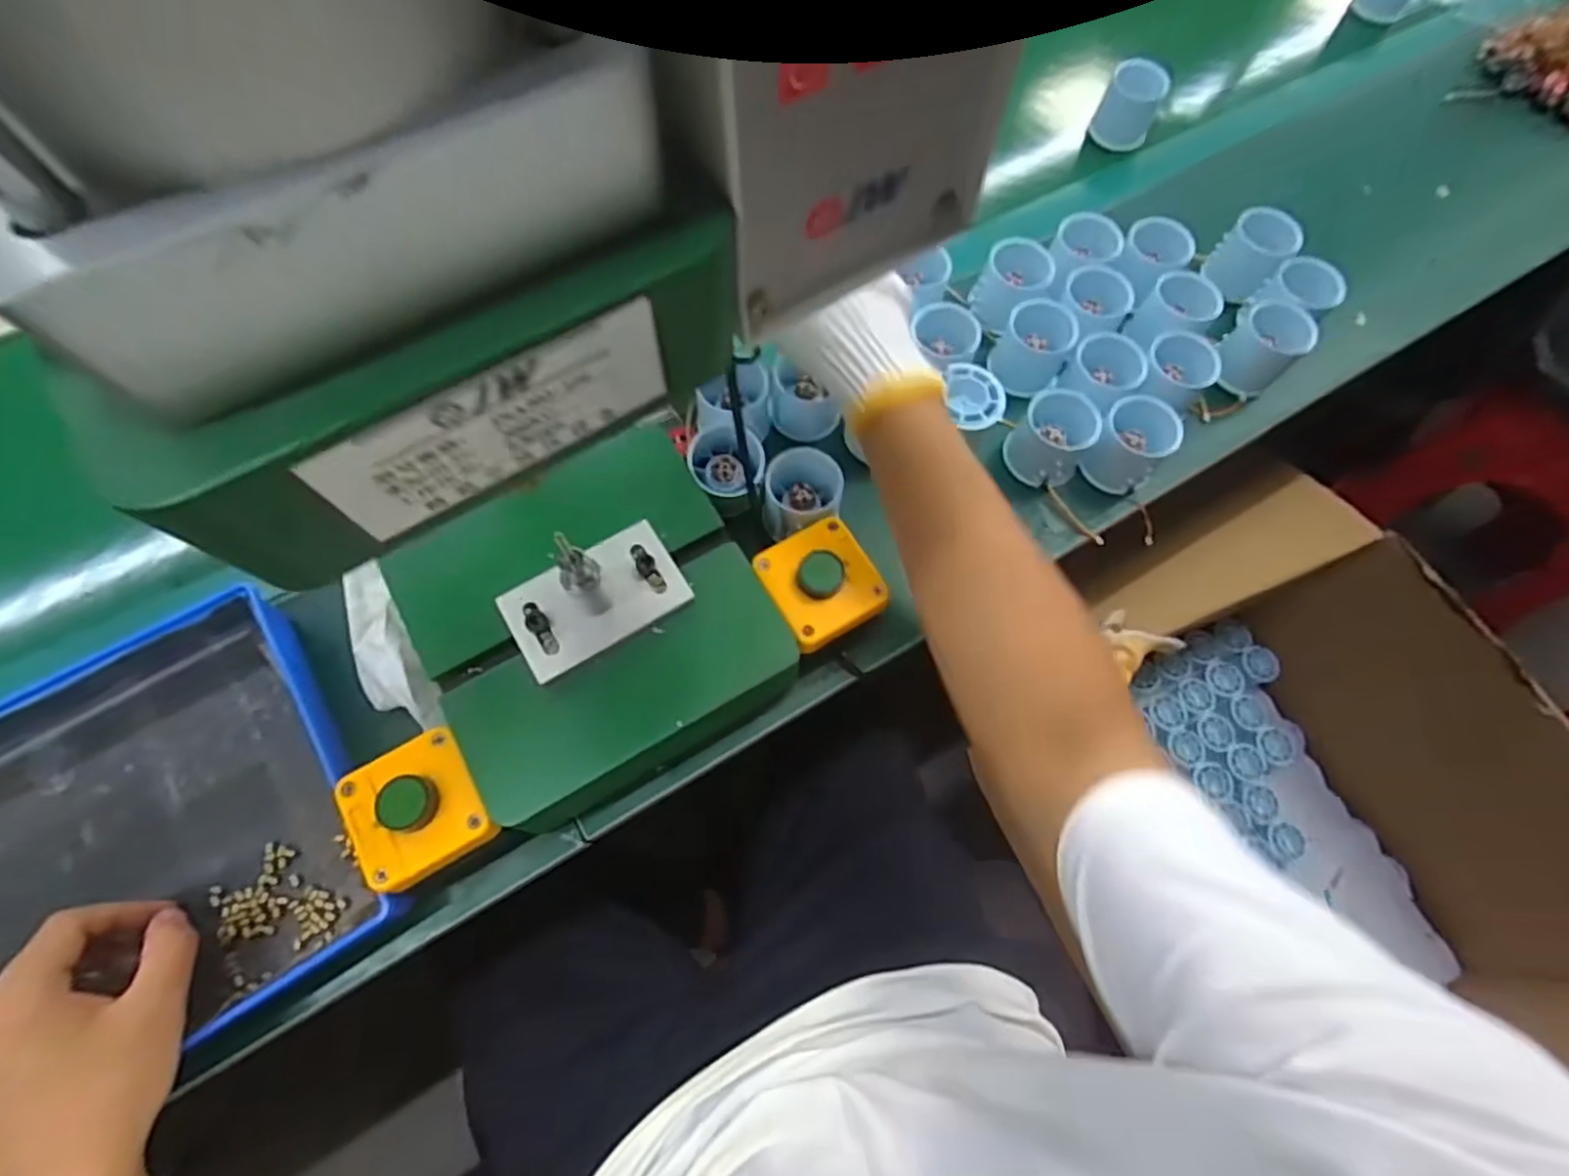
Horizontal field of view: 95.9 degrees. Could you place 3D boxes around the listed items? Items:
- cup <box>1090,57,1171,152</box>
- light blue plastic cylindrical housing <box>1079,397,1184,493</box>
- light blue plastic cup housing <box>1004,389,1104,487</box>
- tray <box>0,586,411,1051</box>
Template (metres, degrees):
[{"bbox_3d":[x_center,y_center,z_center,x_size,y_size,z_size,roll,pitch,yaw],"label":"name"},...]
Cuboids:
[{"bbox_3d":[0.329,-0.460,0.675,0.051,0.055,0.047,1,68,-2],"label":"cup"},{"bbox_3d":[0.254,-0.105,0.523,0.052,0.050,0.057,40,72,13],"label":"light blue plastic cylindrical housing"},{"bbox_3d":[0.198,-0.111,0.522,0.052,0.050,0.058,35,71,12],"label":"light blue plastic cup housing"},{"bbox_3d":[-0.406,0.165,0.392,0.323,0.043,0.245,-32,72,-14],"label":"tray"}]

